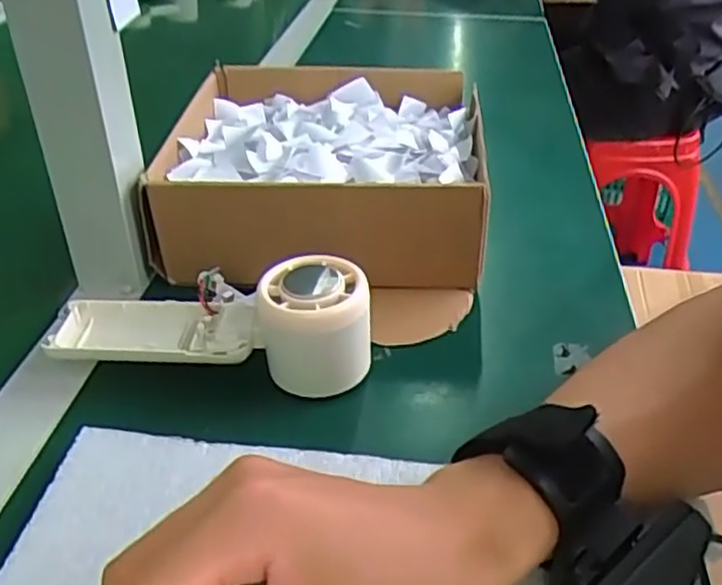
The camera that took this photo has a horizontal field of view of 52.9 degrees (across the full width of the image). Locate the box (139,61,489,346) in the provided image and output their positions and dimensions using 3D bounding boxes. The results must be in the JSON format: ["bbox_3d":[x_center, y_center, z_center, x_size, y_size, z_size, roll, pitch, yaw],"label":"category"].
[{"bbox_3d":[-0.026,-0.074,0.508,0.217,0.087,0.250,2,34,3],"label":"box"}]

